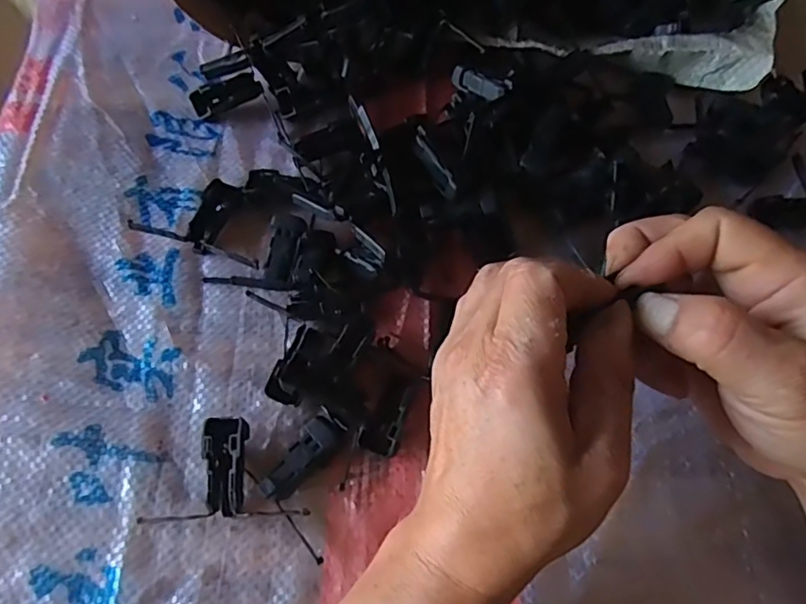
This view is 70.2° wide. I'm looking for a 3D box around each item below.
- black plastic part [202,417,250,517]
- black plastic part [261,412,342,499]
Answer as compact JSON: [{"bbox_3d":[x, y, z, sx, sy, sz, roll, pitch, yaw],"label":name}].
[{"bbox_3d":[-0.088,0.081,0.284,0.021,0.010,0.046,-3,80,-4],"label":"black plastic part"},{"bbox_3d":[-0.053,0.080,0.296,0.046,0.016,0.018,-41,73,-20],"label":"black plastic part"}]

